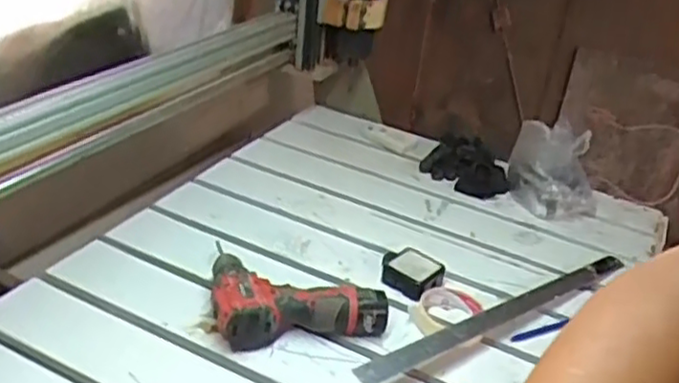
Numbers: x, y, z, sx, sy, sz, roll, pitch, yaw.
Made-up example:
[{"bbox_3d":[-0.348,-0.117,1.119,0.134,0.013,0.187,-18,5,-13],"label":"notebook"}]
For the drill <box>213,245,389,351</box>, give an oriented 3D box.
[{"bbox_3d":[-0.053,0.123,0.852,0.197,0.061,0.134,-1,31,-14],"label":"drill"}]

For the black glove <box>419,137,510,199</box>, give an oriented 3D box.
[{"bbox_3d":[0.222,-0.052,1.227,0.095,0.086,0.135,-13,35,-31],"label":"black glove"}]

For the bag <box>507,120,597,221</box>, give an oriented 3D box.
[{"bbox_3d":[0.354,-0.030,1.158,0.090,0.139,0.131,-21,40,-39],"label":"bag"}]

